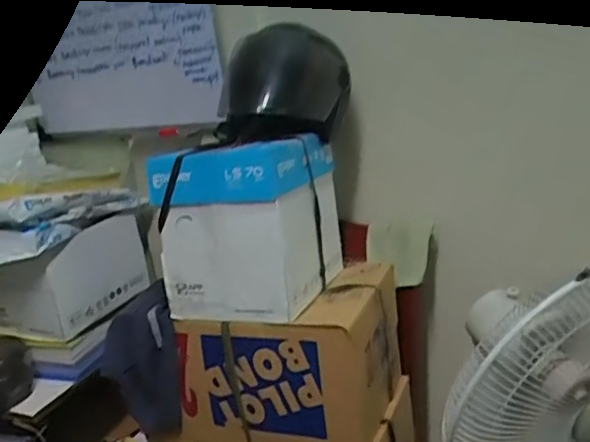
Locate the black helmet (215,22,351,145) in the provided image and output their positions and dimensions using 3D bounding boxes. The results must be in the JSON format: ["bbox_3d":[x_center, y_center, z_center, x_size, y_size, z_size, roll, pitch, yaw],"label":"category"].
[{"bbox_3d":[-0.016,-0.246,1.130,0.232,0.176,0.210,-9,17,-5],"label":"black helmet"}]

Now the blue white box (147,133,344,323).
[{"bbox_3d":[-0.074,-0.009,1.120,0.227,0.272,0.288,0,18,25],"label":"blue white box"}]

